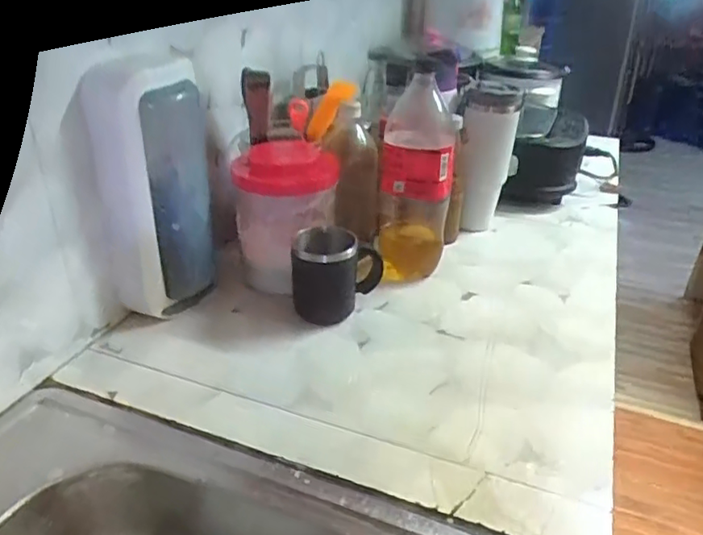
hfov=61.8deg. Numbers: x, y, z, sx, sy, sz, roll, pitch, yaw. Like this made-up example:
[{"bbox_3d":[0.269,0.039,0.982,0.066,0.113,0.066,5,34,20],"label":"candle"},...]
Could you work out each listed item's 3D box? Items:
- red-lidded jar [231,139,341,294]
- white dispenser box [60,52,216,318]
[{"bbox_3d":[-0.091,-0.071,0.838,0.141,0.174,0.158,1,31,0],"label":"red-lidded jar"},{"bbox_3d":[-0.257,-0.097,0.744,0.149,0.320,0.126,-7,31,-13],"label":"white dispenser box"}]

